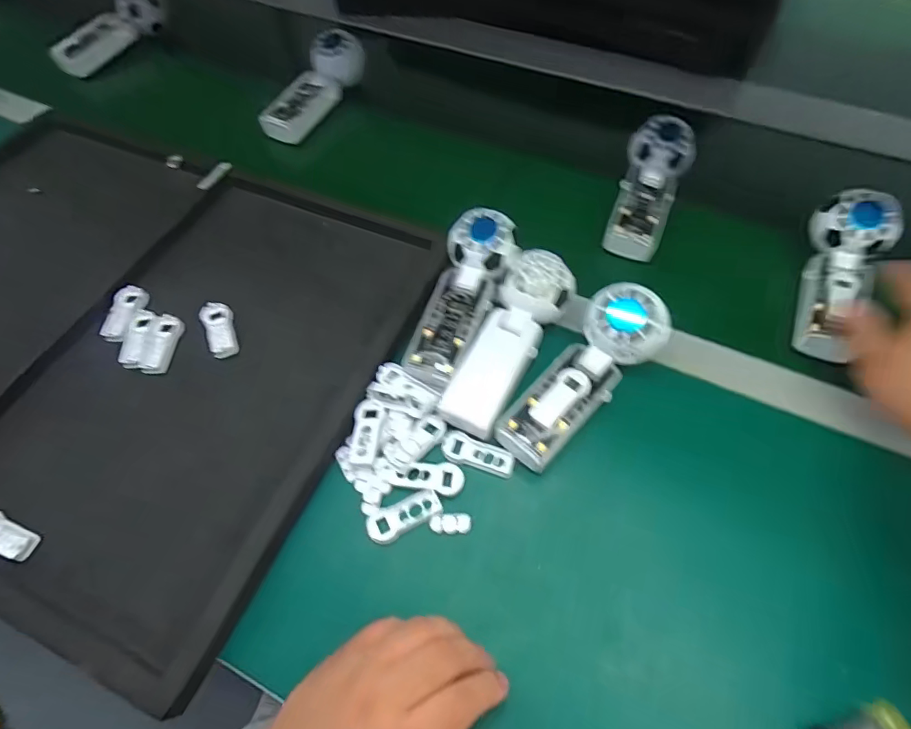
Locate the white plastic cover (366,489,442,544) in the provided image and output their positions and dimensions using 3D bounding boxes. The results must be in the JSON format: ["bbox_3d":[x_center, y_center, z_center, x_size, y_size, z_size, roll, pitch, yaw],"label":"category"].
[{"bbox_3d":[-0.038,0.113,0.373,0.055,0.004,0.023,-22,60,-12],"label":"white plastic cover"}]

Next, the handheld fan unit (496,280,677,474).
[{"bbox_3d":[0.100,0.009,0.399,0.062,0.065,0.159,39,67,22],"label":"handheld fan unit"}]

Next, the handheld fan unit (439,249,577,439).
[{"bbox_3d":[0.045,-0.023,0.419,0.056,0.031,0.166,26,77,16],"label":"handheld fan unit"}]

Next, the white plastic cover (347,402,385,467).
[{"bbox_3d":[-0.070,0.054,0.400,0.021,0.013,0.055,2,58,2],"label":"white plastic cover"}]

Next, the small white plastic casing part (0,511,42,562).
[{"bbox_3d":[-0.332,0.124,0.366,0.058,0.017,0.023,18,61,12],"label":"small white plastic casing part"}]

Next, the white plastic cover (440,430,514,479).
[{"bbox_3d":[0.018,0.072,0.401,0.058,0.006,0.024,18,61,12],"label":"white plastic cover"}]

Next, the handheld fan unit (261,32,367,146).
[{"bbox_3d":[-0.177,-0.342,0.617,0.059,0.056,0.170,22,62,14],"label":"handheld fan unit"}]

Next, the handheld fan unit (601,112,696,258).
[{"bbox_3d":[0.200,-0.184,0.519,0.061,0.024,0.158,19,75,13],"label":"handheld fan unit"}]

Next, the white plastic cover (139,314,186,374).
[{"bbox_3d":[-0.263,-0.018,0.452,0.025,0.014,0.058,2,58,3],"label":"white plastic cover"}]

